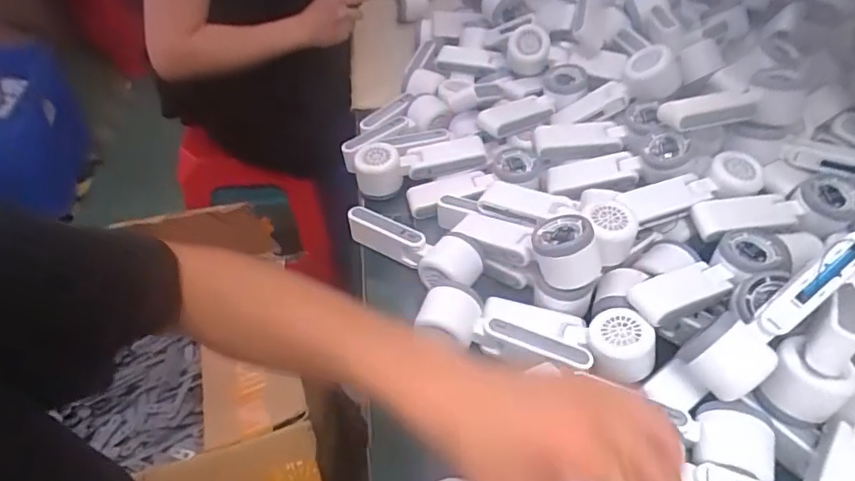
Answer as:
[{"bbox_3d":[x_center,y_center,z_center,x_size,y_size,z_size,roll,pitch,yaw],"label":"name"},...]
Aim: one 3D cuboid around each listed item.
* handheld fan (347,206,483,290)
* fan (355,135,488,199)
[{"bbox_3d":[-0.015,0.006,0.596,0.168,0.051,0.062,20,49,33],"label":"handheld fan"},{"bbox_3d":[-0.009,-0.094,0.686,0.161,0.048,0.051,-6,48,-6],"label":"fan"}]

